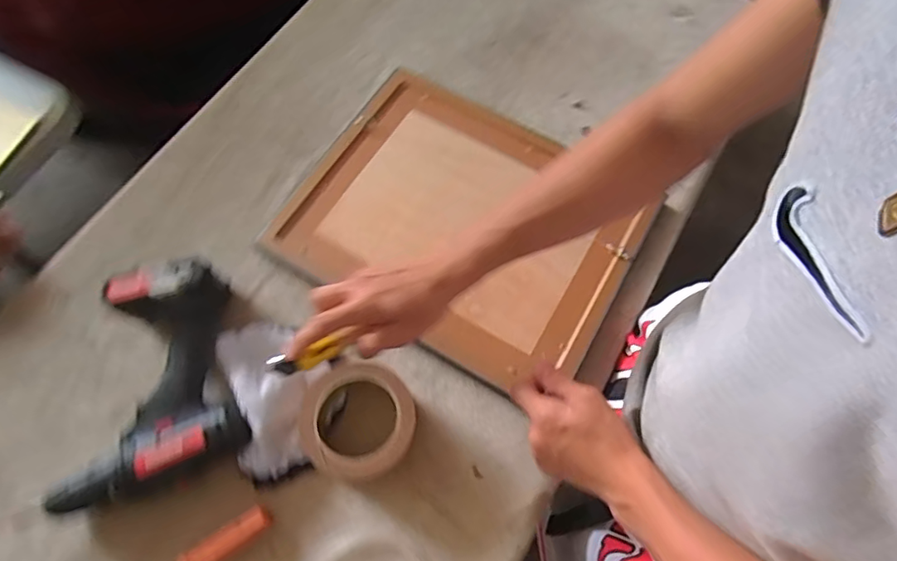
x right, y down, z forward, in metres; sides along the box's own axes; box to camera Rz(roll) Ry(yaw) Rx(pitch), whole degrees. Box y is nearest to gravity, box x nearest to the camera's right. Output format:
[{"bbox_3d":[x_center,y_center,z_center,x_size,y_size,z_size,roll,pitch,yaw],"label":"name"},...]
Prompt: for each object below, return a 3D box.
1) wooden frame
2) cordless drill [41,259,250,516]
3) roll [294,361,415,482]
[{"bbox_3d":[0.023,-0.071,0.615,0.382,0.015,0.302,30,71,9],"label":"wooden frame"},{"bbox_3d":[-0.300,0.098,0.511,0.174,0.066,0.207,-13,70,-7],"label":"cordless drill"},{"bbox_3d":[-0.089,0.139,0.508,0.110,0.054,0.103,1,69,-2],"label":"roll"}]

